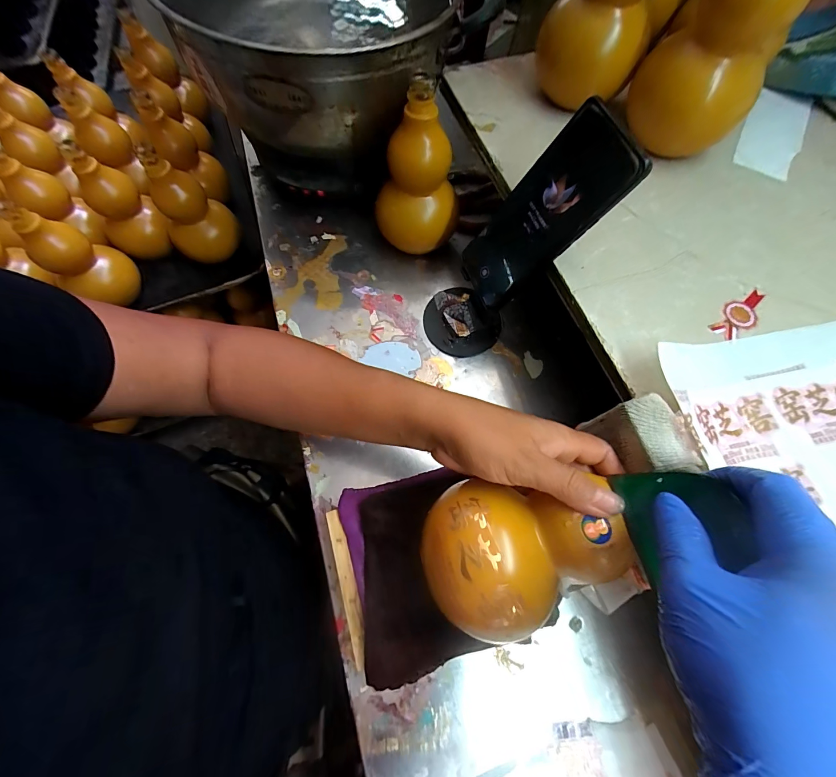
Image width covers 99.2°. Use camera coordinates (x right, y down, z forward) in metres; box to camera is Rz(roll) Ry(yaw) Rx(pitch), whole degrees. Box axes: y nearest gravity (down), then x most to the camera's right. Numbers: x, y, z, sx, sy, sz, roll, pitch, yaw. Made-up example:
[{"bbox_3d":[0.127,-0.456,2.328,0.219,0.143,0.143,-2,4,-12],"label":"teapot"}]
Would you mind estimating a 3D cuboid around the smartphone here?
[{"bbox_3d":[0.101,-0.142,0.307,0.016,0.165,0.075,-12,70,-38],"label":"smartphone"}]

